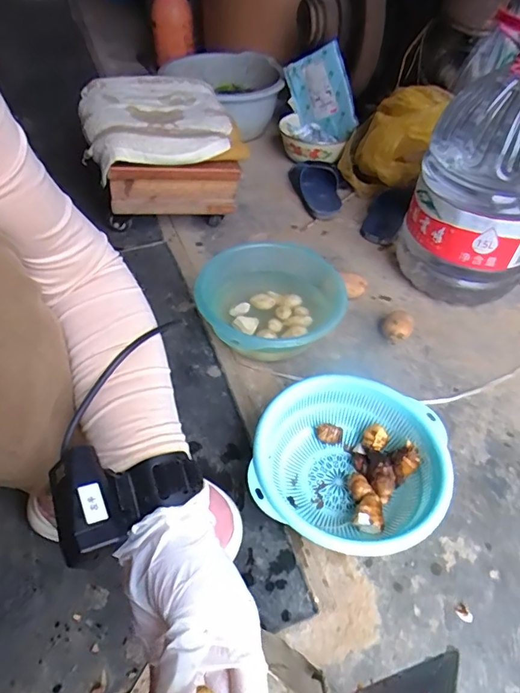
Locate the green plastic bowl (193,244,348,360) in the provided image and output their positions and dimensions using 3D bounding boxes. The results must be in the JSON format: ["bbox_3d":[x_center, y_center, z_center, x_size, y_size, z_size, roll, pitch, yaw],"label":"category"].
[{"bbox_3d":[0.019,-0.065,0.785,0.231,0.104,0.238,1,47,-1],"label":"green plastic bowl"}]

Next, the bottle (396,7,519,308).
[{"bbox_3d":[0.392,-0.288,0.799,0.229,0.412,0.223,20,50,14],"label":"bottle"}]

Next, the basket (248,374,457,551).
[{"bbox_3d":[0.106,0.155,0.598,0.219,0.088,0.222,2,48,-2],"label":"basket"}]

